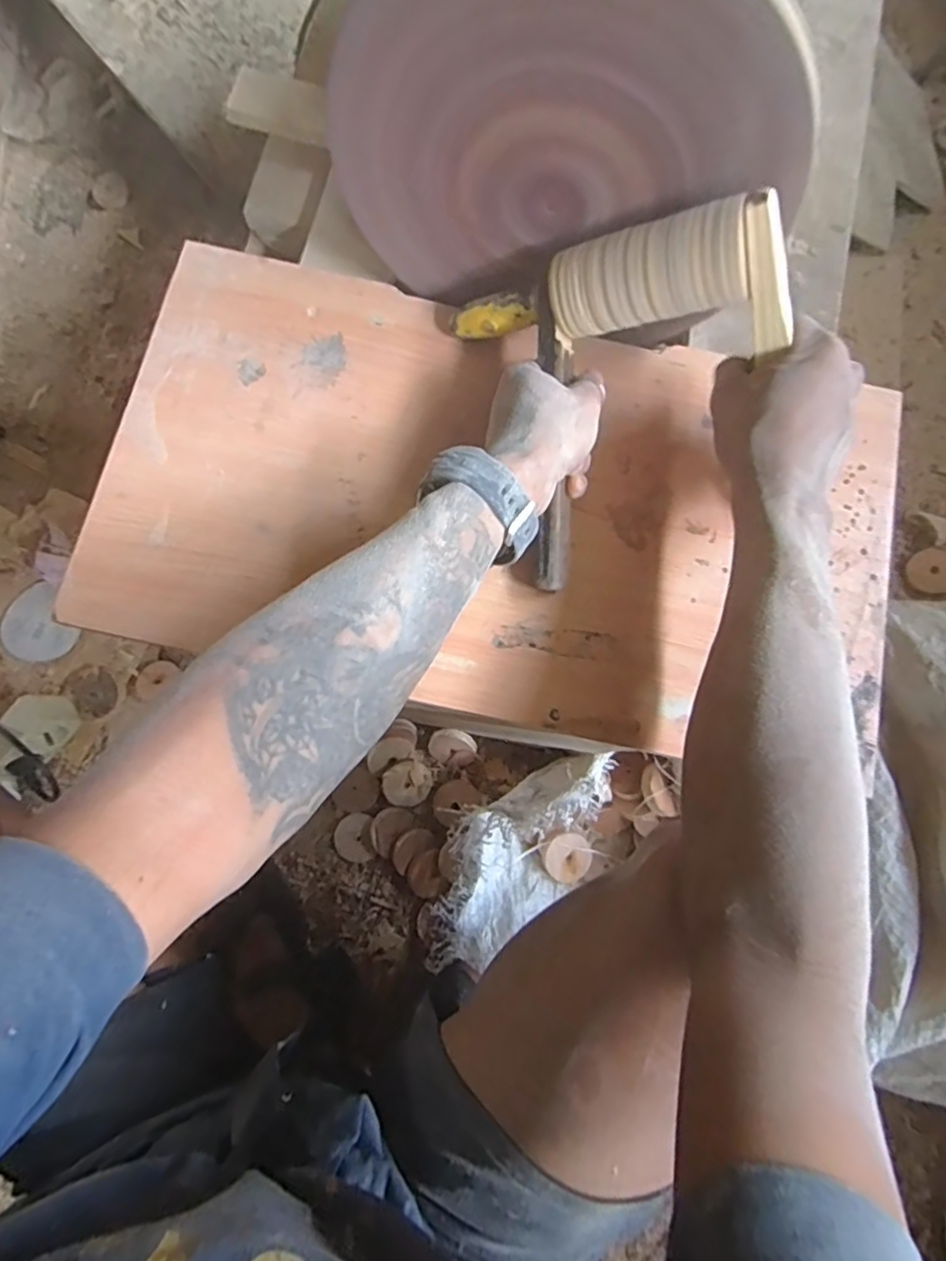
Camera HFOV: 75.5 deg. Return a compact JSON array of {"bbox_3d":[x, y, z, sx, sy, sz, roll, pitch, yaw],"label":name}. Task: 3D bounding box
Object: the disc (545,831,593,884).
[{"bbox_3d":[0.099,0.235,0.630,0.045,0.012,0.049,0,78,1],"label":"disc"}]

